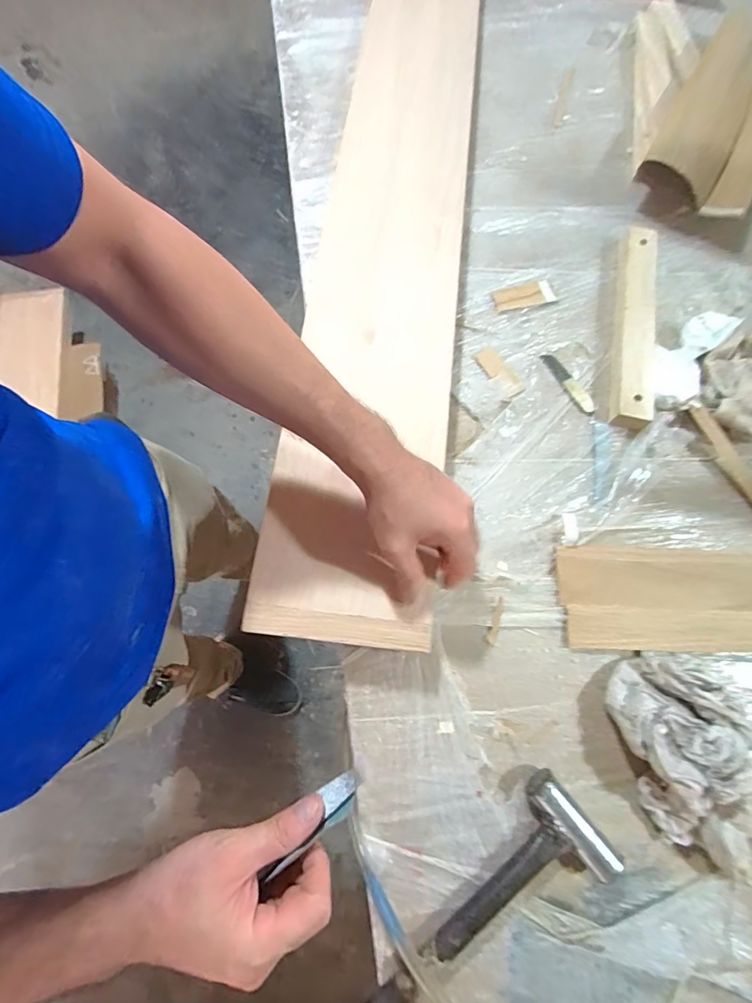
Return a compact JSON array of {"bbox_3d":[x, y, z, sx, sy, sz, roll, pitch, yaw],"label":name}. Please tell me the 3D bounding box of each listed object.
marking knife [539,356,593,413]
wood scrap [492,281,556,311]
[{"bbox_3d":[0.240,-0.149,0.548,0.021,0.005,0.091,-34,77,-10],"label":"marking knife"},{"bbox_3d":[0.196,-0.275,0.586,0.079,0.007,0.031,-12,74,-5],"label":"wood scrap"}]

